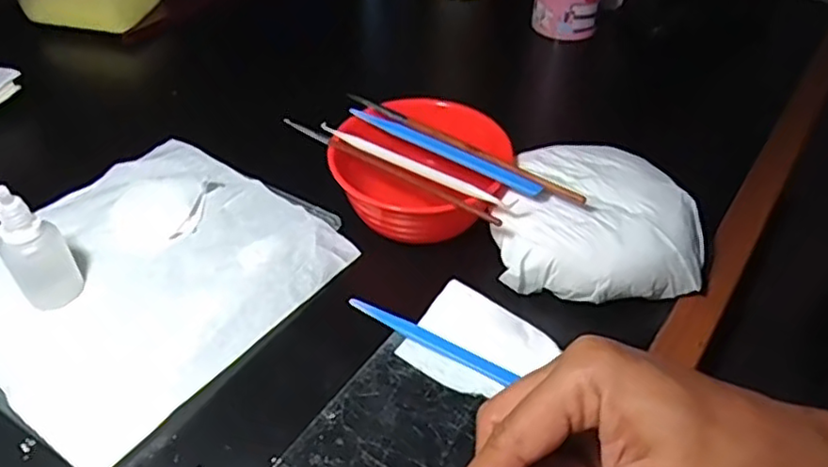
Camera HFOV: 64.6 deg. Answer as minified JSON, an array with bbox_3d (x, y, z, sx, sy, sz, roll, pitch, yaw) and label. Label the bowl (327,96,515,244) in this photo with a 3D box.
[{"bbox_3d":[0.004,-0.041,0.418,0.103,0.048,0.098,1,44,-1],"label":"bowl"}]

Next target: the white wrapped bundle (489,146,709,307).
[{"bbox_3d":[0.108,-0.009,0.392,0.115,0.034,0.100,6,47,1],"label":"white wrapped bundle"}]

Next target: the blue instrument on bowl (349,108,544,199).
[{"bbox_3d":[0.016,-0.053,0.404,0.136,0.005,0.010,28,78,26],"label":"blue instrument on bowl"}]

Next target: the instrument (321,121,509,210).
[{"bbox_3d":[-0.005,-0.042,0.389,0.130,0.010,0.009,25,48,22],"label":"instrument"}]

